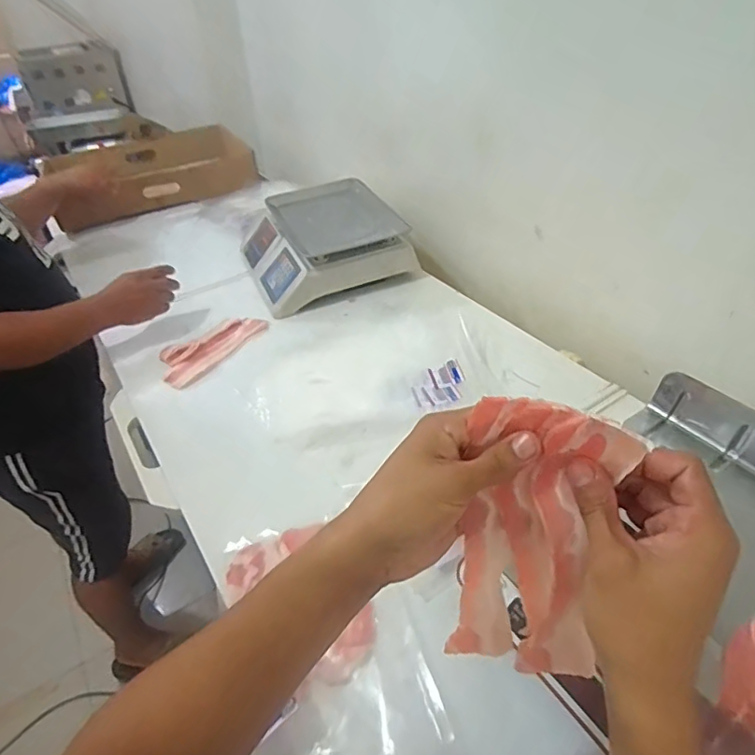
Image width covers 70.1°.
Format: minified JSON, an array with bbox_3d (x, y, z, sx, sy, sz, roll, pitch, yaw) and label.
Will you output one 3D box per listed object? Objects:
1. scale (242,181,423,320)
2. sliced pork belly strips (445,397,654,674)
[{"bbox_3d":[-0.118,-0.313,1.223,0.346,0.130,0.334,-17,40,-15],"label":"scale"},{"bbox_3d":[0.105,0.120,0.362,0.097,0.216,0.041,10,25,18],"label":"sliced pork belly strips"}]

